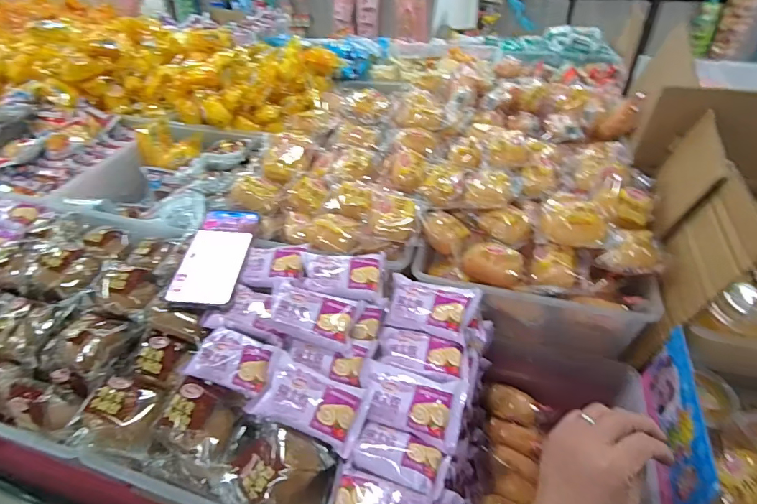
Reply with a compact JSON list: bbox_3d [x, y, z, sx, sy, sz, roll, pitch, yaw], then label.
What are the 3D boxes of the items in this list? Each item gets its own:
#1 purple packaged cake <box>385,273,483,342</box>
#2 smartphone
[{"bbox_3d":[0.059,0.062,0.510,0.105,0.036,0.062,16,46,19],"label":"purple packaged cake"},{"bbox_3d":[-0.209,0.003,0.568,0.081,0.007,0.163,2,49,-3],"label":"smartphone"}]

